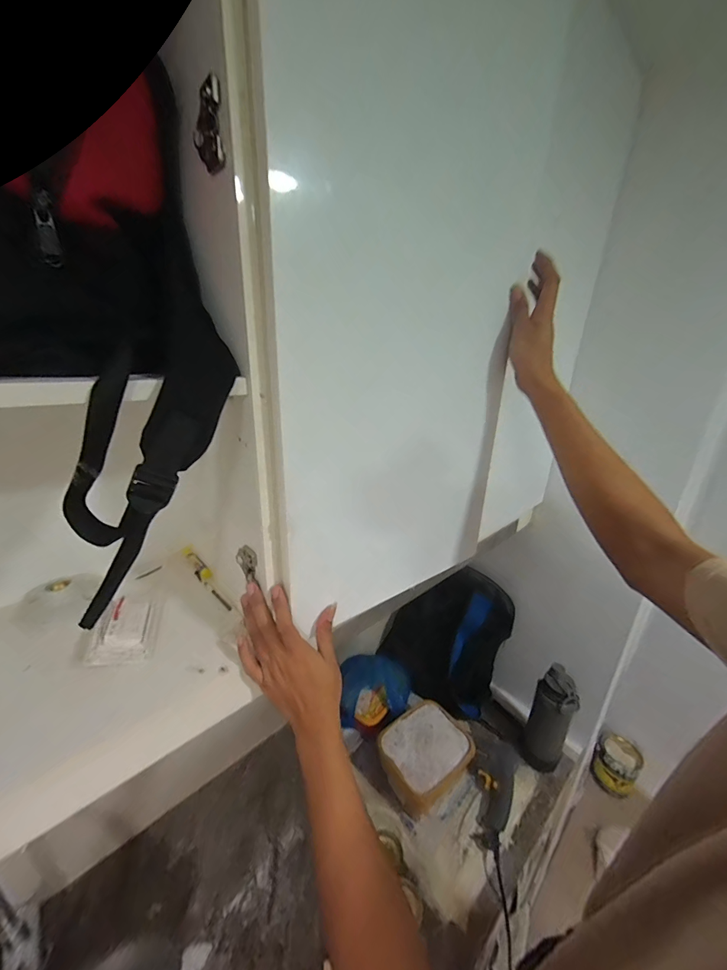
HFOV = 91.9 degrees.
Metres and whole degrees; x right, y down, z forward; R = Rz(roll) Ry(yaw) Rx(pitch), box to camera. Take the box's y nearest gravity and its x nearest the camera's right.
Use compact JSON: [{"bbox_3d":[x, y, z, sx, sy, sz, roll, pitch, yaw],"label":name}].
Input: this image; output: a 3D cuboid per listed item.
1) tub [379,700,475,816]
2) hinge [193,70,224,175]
[{"bbox_3d":[0.143,0.667,0.850,0.211,0.130,0.173,-14,26,-38],"label":"tub"},{"bbox_3d":[-0.125,-0.283,0.283,0.011,0.048,0.048,-10,24,-31],"label":"hinge"}]

